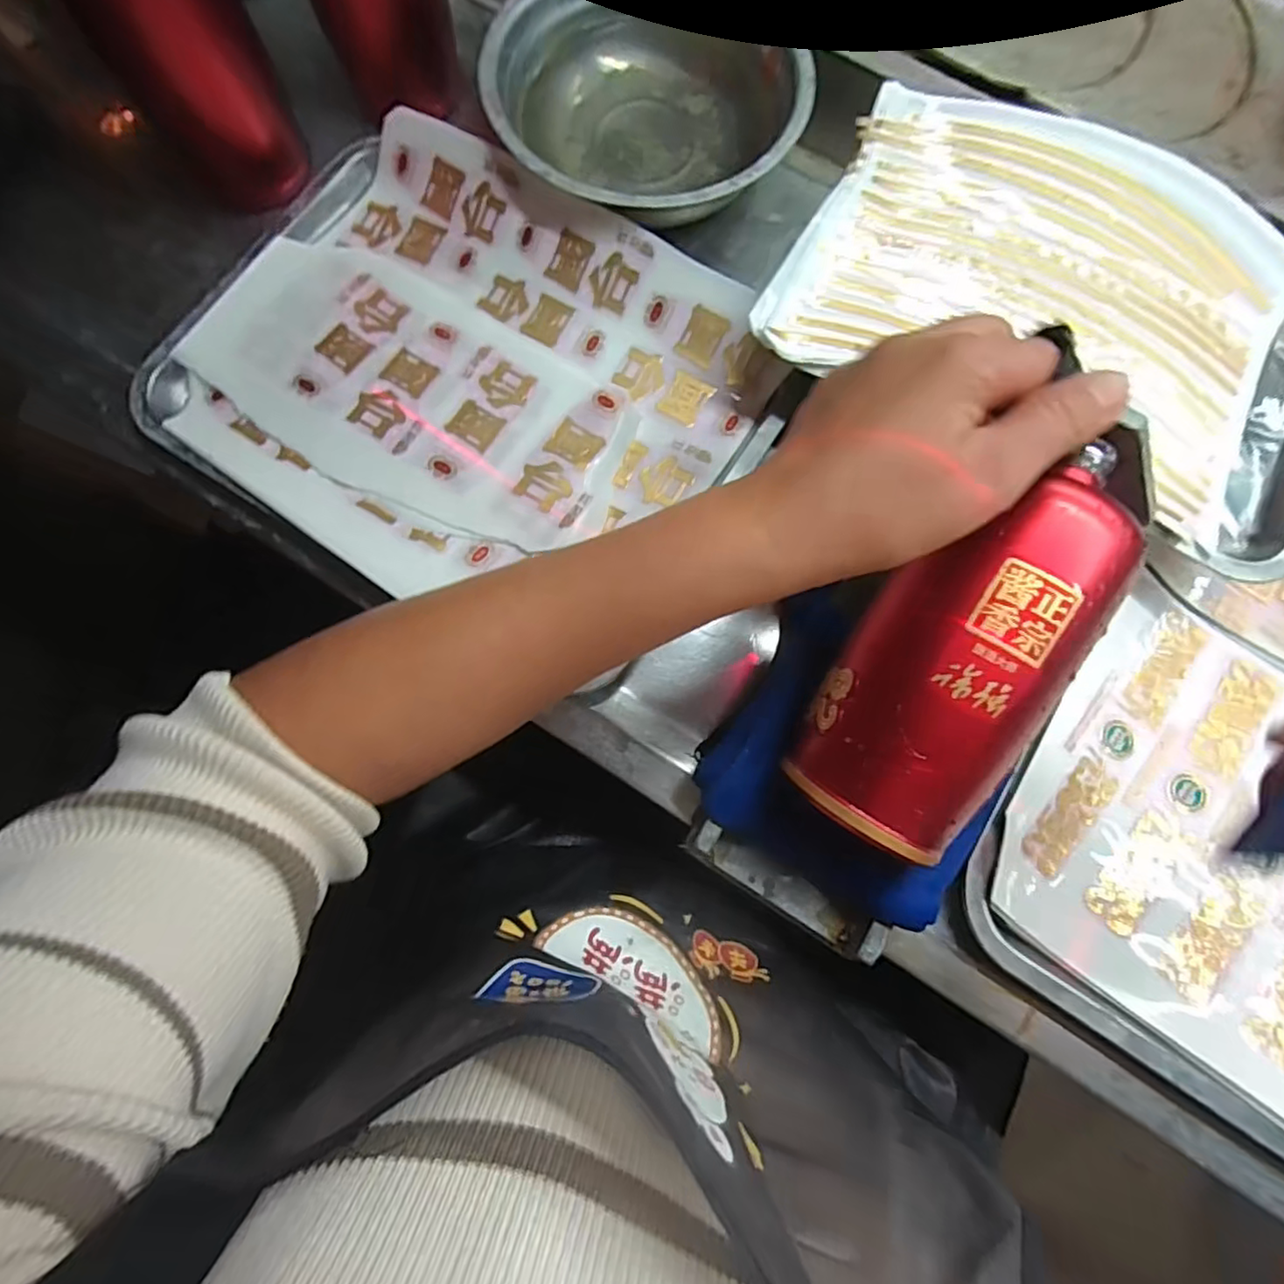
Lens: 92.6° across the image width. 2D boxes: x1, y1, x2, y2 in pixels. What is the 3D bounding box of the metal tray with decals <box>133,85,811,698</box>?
[{"bbox_3d":[-0.104,-0.156,0.369,0.329,0.025,0.266,32,81,7],"label":"metal tray with decals"}]

